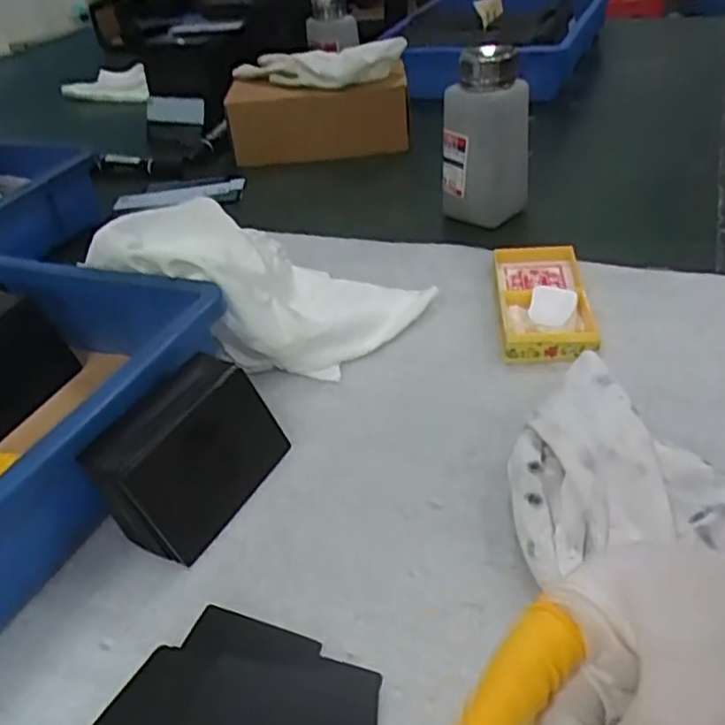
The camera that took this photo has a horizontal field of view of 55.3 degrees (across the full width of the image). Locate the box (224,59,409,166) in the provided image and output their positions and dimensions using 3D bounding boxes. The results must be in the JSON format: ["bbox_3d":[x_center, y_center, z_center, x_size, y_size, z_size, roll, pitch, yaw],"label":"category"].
[{"bbox_3d":[-0.044,-0.247,0.708,0.181,0.073,0.089,1,37,9],"label":"box"}]

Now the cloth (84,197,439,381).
[{"bbox_3d":[-0.057,-0.056,0.432,0.174,0.085,0.113,10,39,19],"label":"cloth"}]

